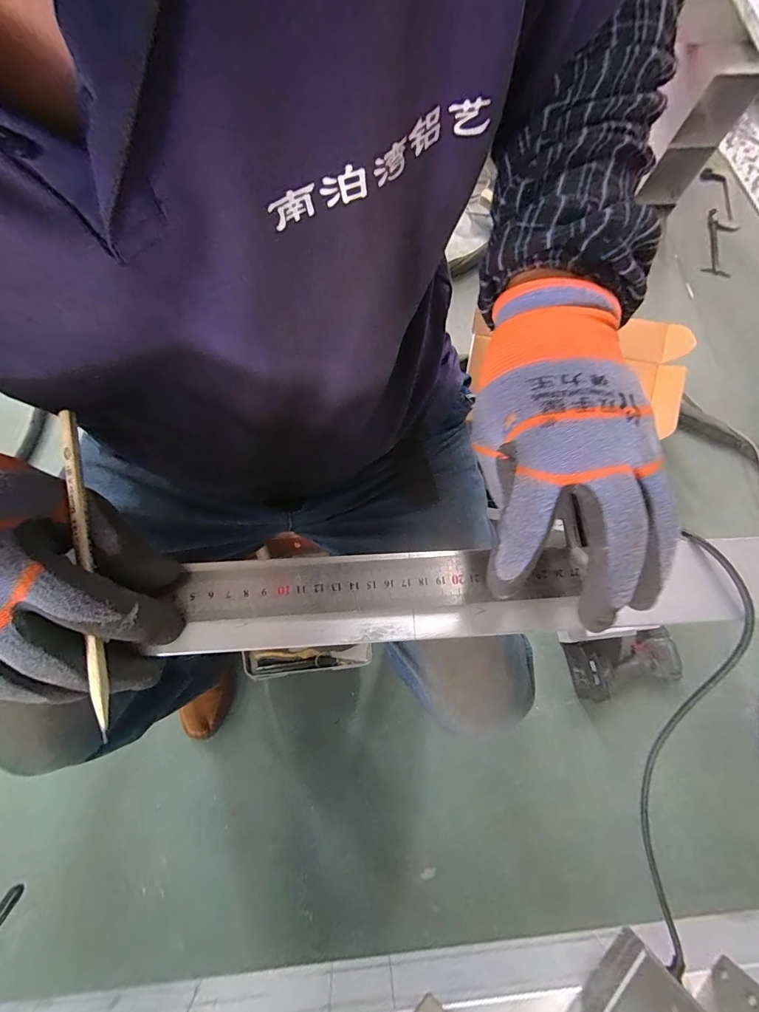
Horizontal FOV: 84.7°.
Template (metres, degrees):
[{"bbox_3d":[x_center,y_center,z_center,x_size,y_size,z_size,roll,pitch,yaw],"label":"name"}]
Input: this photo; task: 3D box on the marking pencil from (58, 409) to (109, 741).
[{"bbox_3d":[-0.149,0.030,0.211,0.007,0.006,0.165,-13,81,-5],"label":"marking pencil"}]

